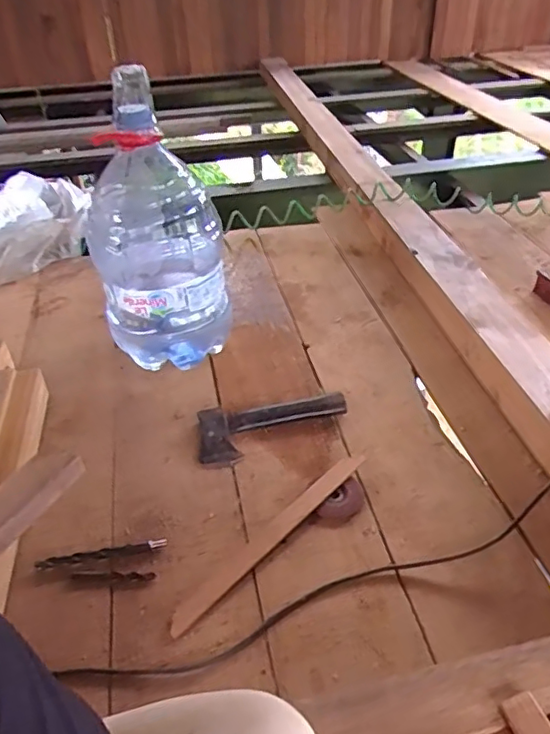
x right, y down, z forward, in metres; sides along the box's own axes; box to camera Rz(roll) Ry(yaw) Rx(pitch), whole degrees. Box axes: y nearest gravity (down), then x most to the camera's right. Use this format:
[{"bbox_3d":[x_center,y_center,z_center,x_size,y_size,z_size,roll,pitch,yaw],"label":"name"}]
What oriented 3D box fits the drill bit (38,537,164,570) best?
[{"bbox_3d":[-0.241,0.261,0.816,0.175,0.008,0.018,-9,39,-8],"label":"drill bit"}]

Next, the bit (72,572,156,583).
[{"bbox_3d":[-0.219,0.286,0.791,0.111,0.005,0.014,-2,38,1],"label":"bit"}]

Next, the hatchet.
[{"bbox_3d":[-0.002,0.096,0.997,0.264,0.027,0.108,-12,39,-12],"label":"hatchet"}]

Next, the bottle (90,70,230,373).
[{"bbox_3d":[-0.209,-0.219,1.049,0.217,0.487,0.204,-24,43,-24],"label":"bottle"}]

